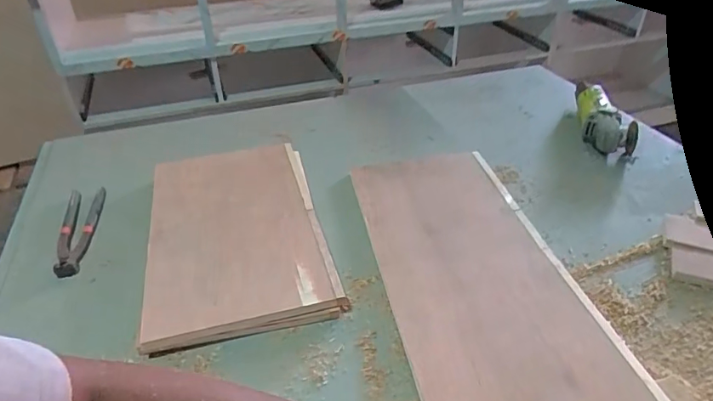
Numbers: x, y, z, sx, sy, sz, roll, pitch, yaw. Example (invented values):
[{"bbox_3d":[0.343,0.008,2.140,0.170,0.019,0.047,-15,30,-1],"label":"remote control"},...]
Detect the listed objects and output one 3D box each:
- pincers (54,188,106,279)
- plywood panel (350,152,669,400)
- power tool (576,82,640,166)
[{"bbox_3d":[-0.450,0.043,0.804,0.064,0.028,0.222,-11,37,-16],"label":"pincers"},{"bbox_3d":[0.166,0.089,0.706,0.259,0.023,0.561,-5,36,-8],"label":"plywood panel"},{"bbox_3d":[0.551,-0.192,1.109,0.103,0.082,0.317,8,36,10],"label":"power tool"}]

